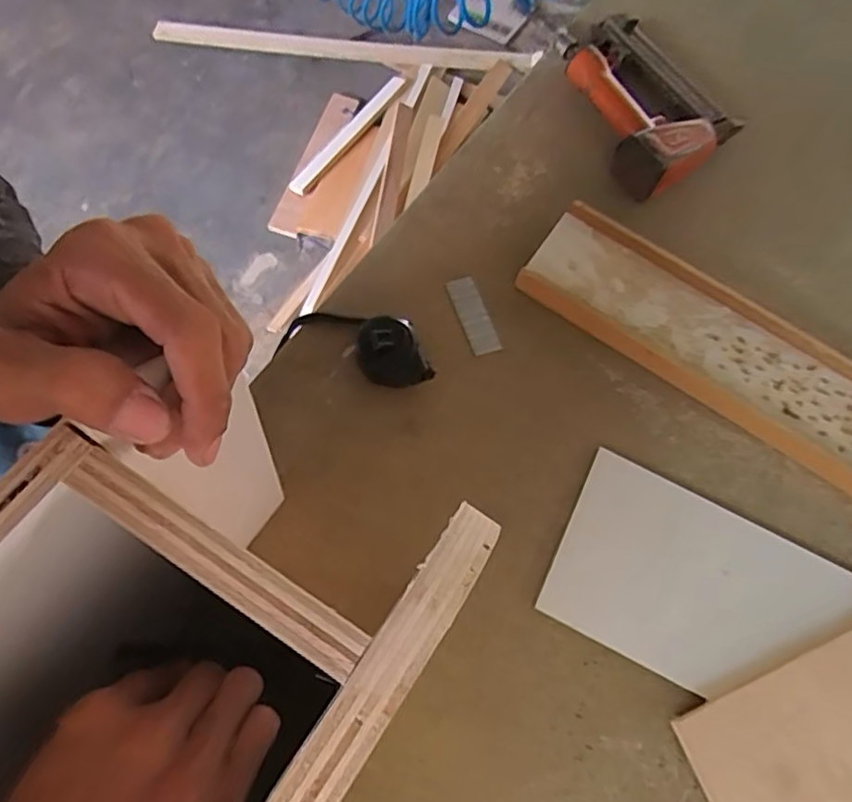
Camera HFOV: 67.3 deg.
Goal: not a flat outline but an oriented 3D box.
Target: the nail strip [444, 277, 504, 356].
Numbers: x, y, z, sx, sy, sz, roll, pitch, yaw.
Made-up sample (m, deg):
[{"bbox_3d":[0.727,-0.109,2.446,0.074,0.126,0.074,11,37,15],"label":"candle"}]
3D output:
[{"bbox_3d":[0.046,-0.083,0.626,0.028,0.005,0.082,-19,73,-5],"label":"nail strip"}]

